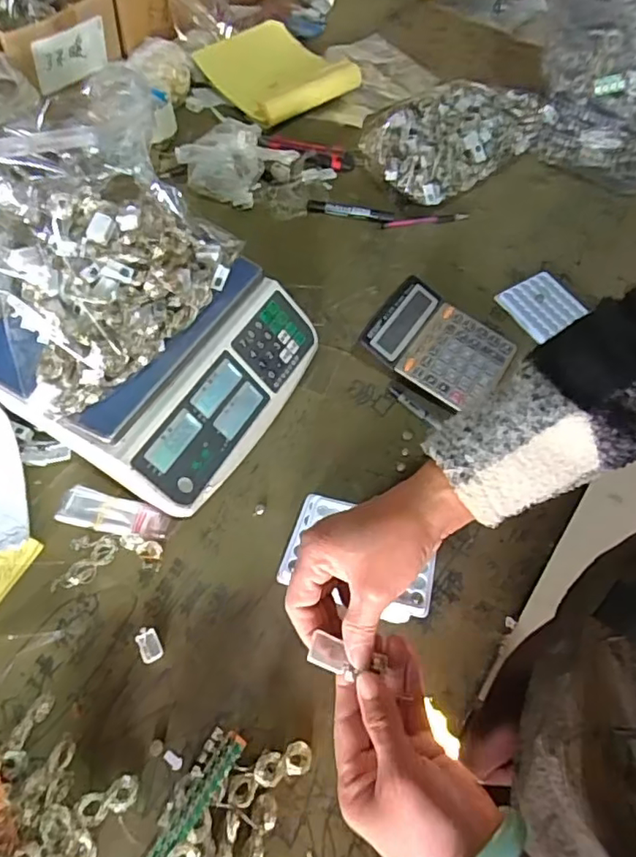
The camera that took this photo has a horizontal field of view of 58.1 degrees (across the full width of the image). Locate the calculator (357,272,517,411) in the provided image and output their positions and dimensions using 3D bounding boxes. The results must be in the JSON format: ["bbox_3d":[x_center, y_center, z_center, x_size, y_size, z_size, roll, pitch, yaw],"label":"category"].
[{"bbox_3d":[0.150,-0.105,0.715,0.169,0.038,0.139,33,63,15],"label":"calculator"}]

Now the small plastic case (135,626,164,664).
[{"bbox_3d":[-0.161,0.205,0.544,0.020,0.010,0.031,-25,64,-17],"label":"small plastic case"}]

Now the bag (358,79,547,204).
[{"bbox_3d":[0.204,-0.446,0.871,0.256,0.100,0.164,-35,68,-20],"label":"bag"}]

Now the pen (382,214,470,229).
[{"bbox_3d":[0.159,-0.308,0.849,0.132,0.012,0.012,-8,60,-8],"label":"pen"}]

